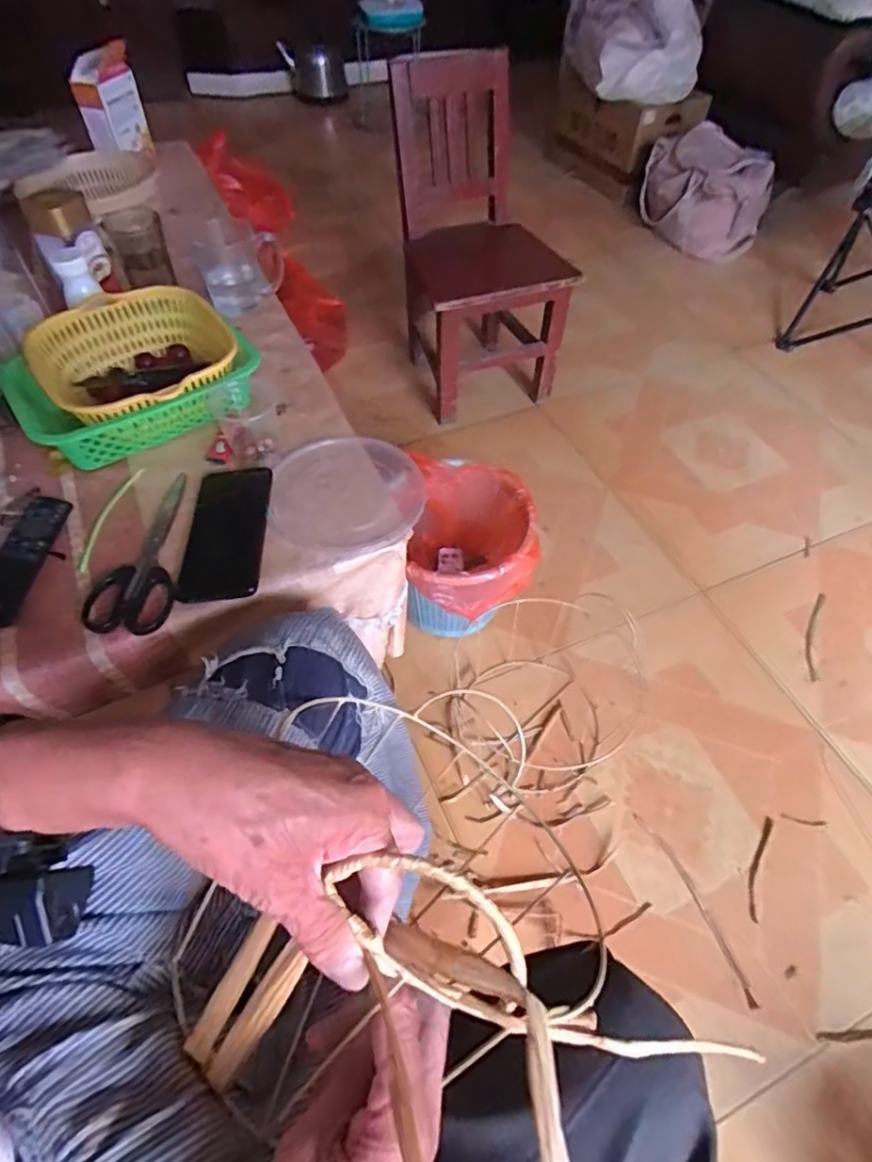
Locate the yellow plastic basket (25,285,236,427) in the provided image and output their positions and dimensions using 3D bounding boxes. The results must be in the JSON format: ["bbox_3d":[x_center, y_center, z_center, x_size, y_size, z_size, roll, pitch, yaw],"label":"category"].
[{"bbox_3d":[-0.333,-0.245,0.673,0.210,0.075,0.199,-27,59,-18],"label":"yellow plastic basket"}]

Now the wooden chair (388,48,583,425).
[{"bbox_3d":[0.085,-0.679,1.236,0.283,0.540,0.352,-15,56,-11],"label":"wooden chair"}]

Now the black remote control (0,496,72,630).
[{"bbox_3d":[-0.395,-0.024,0.561,0.047,0.014,0.149,2,54,1],"label":"black remote control"}]

